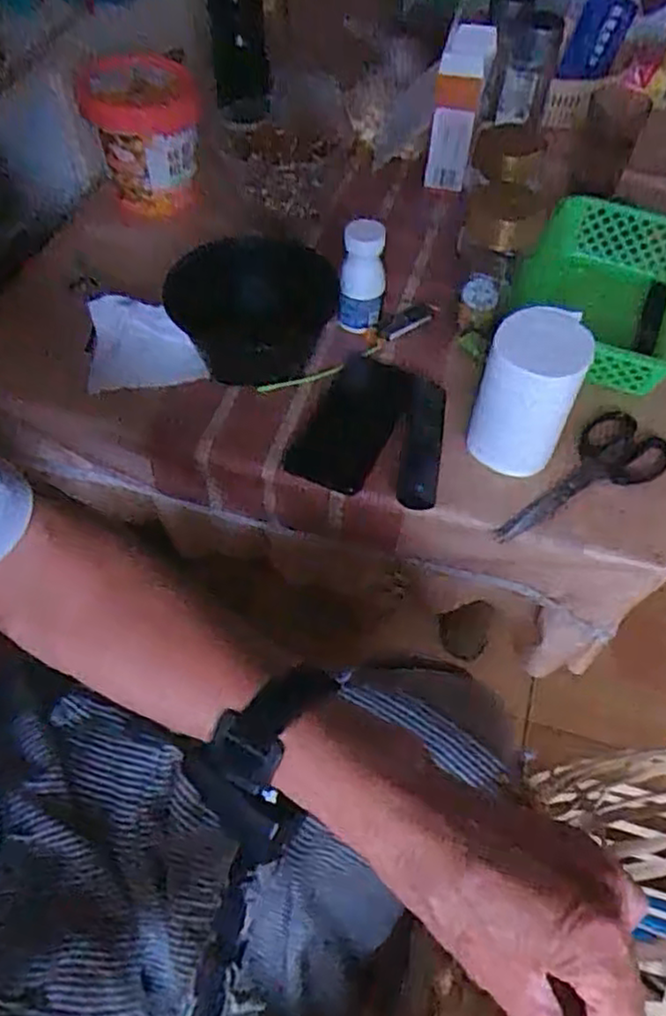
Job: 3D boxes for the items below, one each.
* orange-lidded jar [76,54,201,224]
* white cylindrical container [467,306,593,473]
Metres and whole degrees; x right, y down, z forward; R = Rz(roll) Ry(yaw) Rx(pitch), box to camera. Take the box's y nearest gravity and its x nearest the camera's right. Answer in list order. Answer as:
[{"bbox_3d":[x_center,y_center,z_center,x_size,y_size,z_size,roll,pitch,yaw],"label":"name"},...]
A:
[{"bbox_3d":[-0.225,-0.447,0.844,0.128,0.132,0.136,0,55,-1],"label":"orange-lidded jar"},{"bbox_3d":[0.171,-0.099,0.619,0.079,0.148,0.074,0,55,-1],"label":"white cylindrical container"}]

